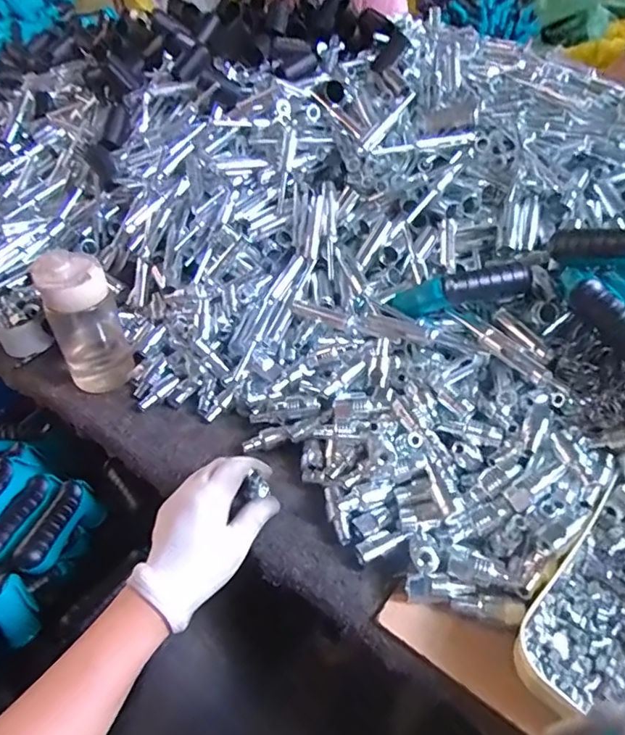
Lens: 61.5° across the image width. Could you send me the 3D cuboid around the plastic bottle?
[{"bbox_3d":[-0.258,-0.051,0.596,0.071,0.166,0.076,-22,44,-19],"label":"plastic bottle"}]

